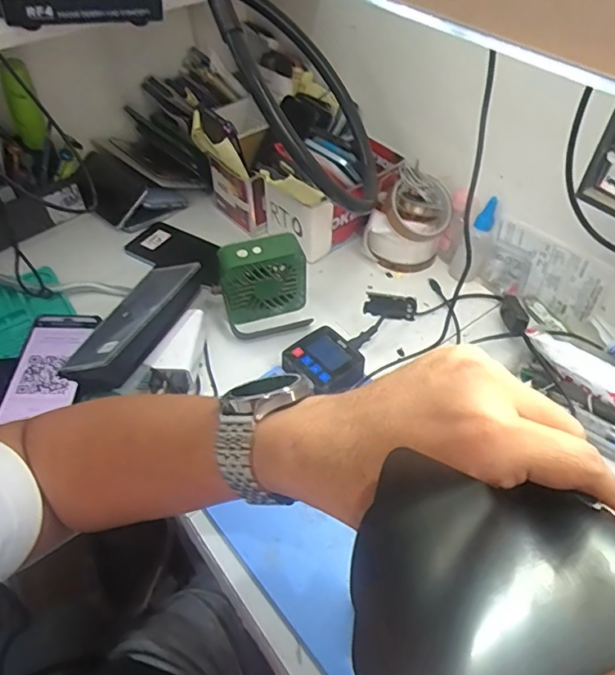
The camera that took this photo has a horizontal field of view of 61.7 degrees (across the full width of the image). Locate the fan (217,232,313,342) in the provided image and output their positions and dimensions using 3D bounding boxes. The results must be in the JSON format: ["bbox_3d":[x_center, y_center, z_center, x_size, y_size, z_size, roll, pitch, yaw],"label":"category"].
[{"bbox_3d":[-0.050,-0.057,0.606,0.101,0.098,0.069,-7,49,-7],"label":"fan"}]

